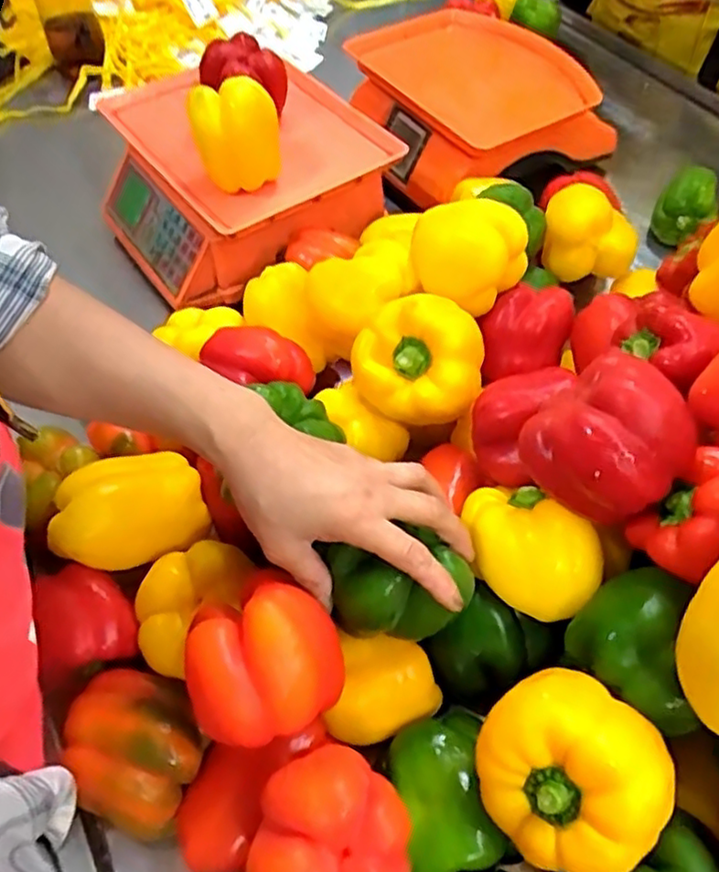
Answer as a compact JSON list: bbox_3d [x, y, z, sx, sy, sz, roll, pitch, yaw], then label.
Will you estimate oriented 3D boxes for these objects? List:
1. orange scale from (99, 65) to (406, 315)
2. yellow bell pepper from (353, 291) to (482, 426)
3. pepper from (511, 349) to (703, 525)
[{"bbox_3d":[-0.141,-0.302,0.776,0.283,0.106,0.299,-31,60,-19],"label":"orange scale"},{"bbox_3d":[0.045,-0.060,0.530,0.105,0.075,0.084,9,55,7],"label":"yellow bell pepper"},{"bbox_3d":[0.153,-0.001,0.406,0.083,0.074,0.093,-37,62,-23],"label":"pepper"}]

